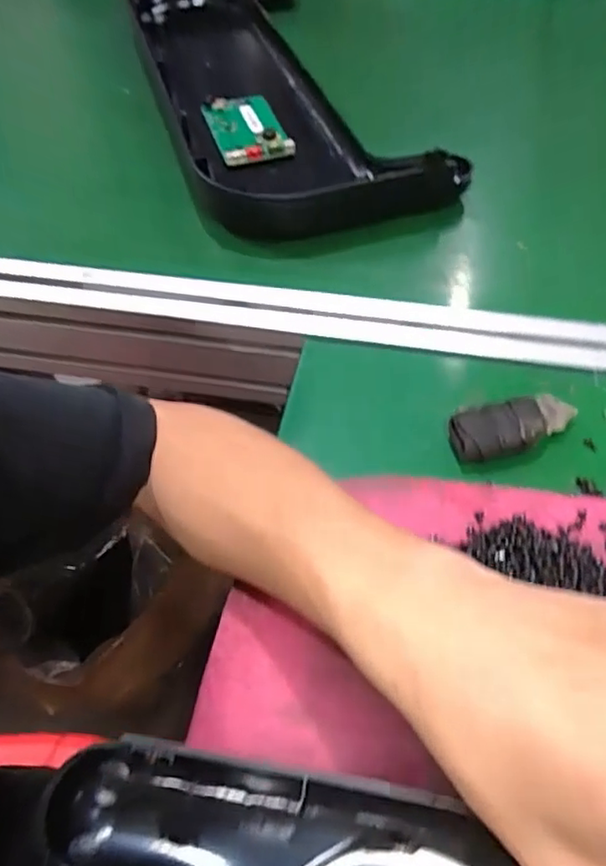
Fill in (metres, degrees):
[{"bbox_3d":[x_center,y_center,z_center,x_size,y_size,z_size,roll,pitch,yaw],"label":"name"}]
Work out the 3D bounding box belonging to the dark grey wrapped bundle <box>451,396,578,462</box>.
[{"bbox_3d":[0.119,-0.004,0.344,0.073,0.022,0.027,-13,53,-4],"label":"dark grey wrapped bundle"}]

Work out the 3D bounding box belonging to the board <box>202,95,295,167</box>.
[{"bbox_3d":[-0.056,-0.292,0.584,0.062,0.012,0.121,-17,54,-7],"label":"board"}]

